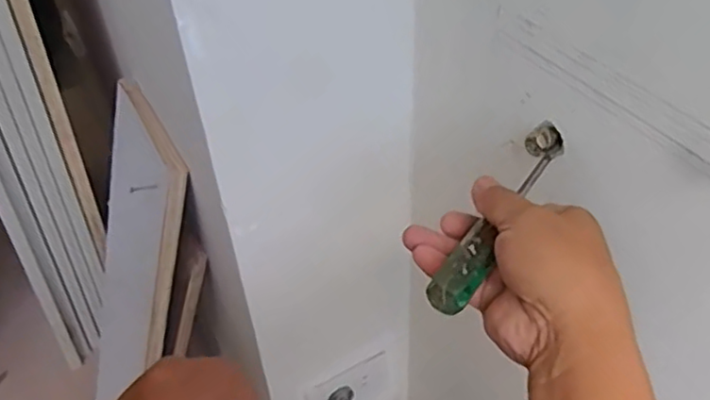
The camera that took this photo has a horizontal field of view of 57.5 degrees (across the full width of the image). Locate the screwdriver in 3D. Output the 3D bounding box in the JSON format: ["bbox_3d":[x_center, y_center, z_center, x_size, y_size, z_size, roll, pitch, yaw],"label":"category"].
[{"bbox_3d":[0.090,0.013,0.397,0.021,0.020,0.162,22,41,24],"label":"screwdriver"}]

